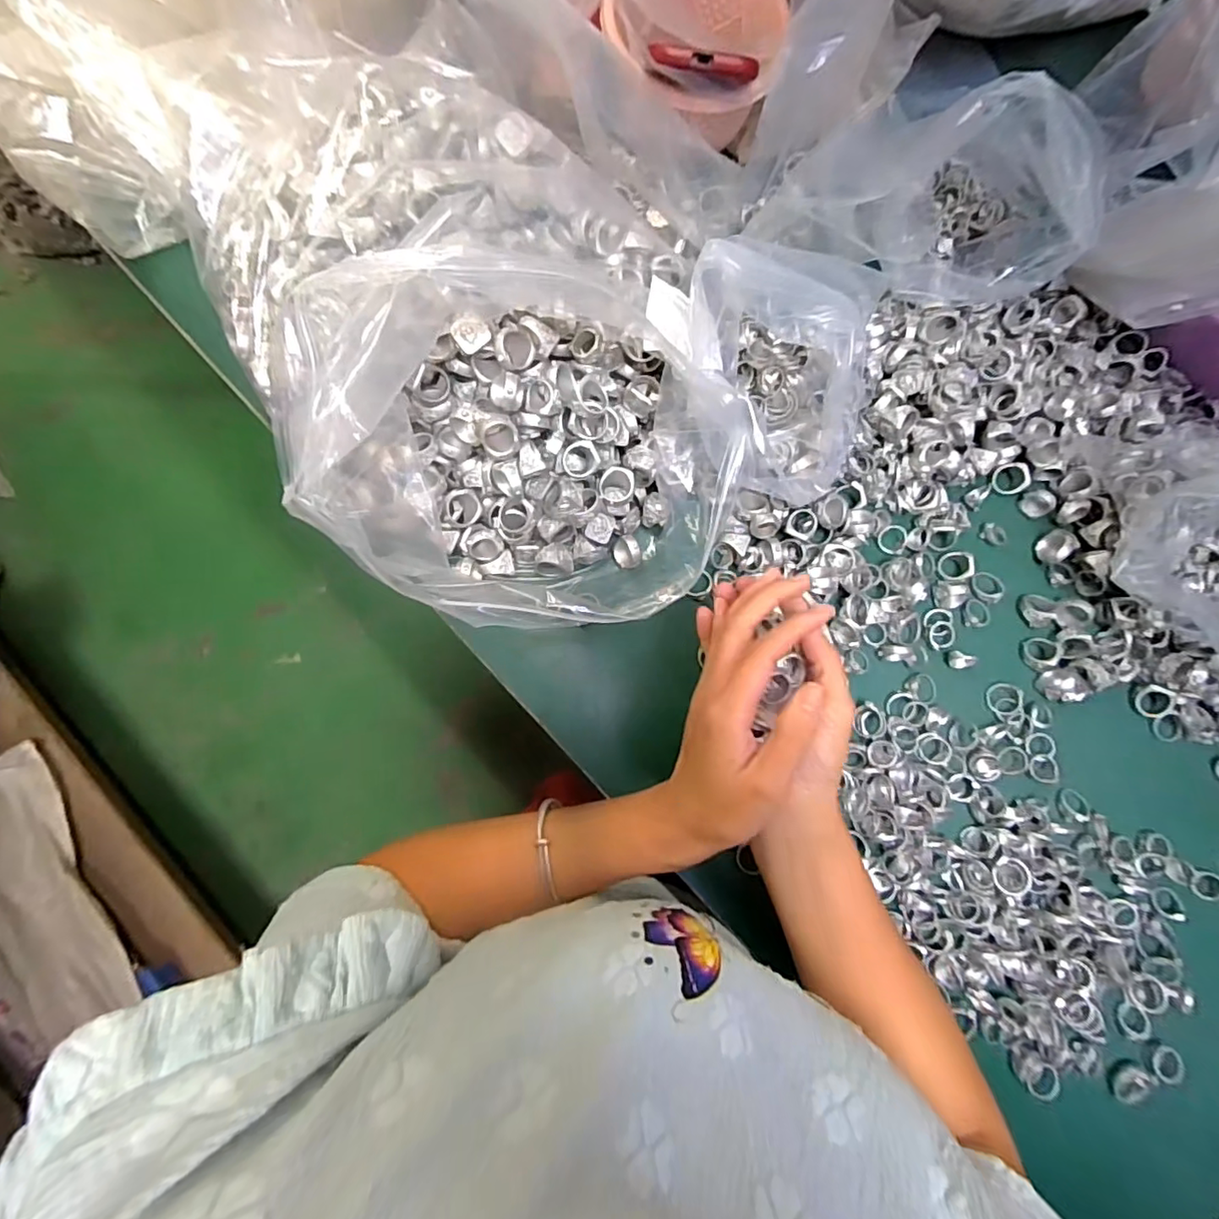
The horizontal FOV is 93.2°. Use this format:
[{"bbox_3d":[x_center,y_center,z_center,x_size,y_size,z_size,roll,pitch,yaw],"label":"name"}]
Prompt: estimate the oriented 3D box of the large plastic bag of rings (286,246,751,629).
[{"bbox_3d":[-0.041,-0.113,0.374,0.245,0.158,0.236,9,80,-4],"label":"large plastic bag of rings"}]

